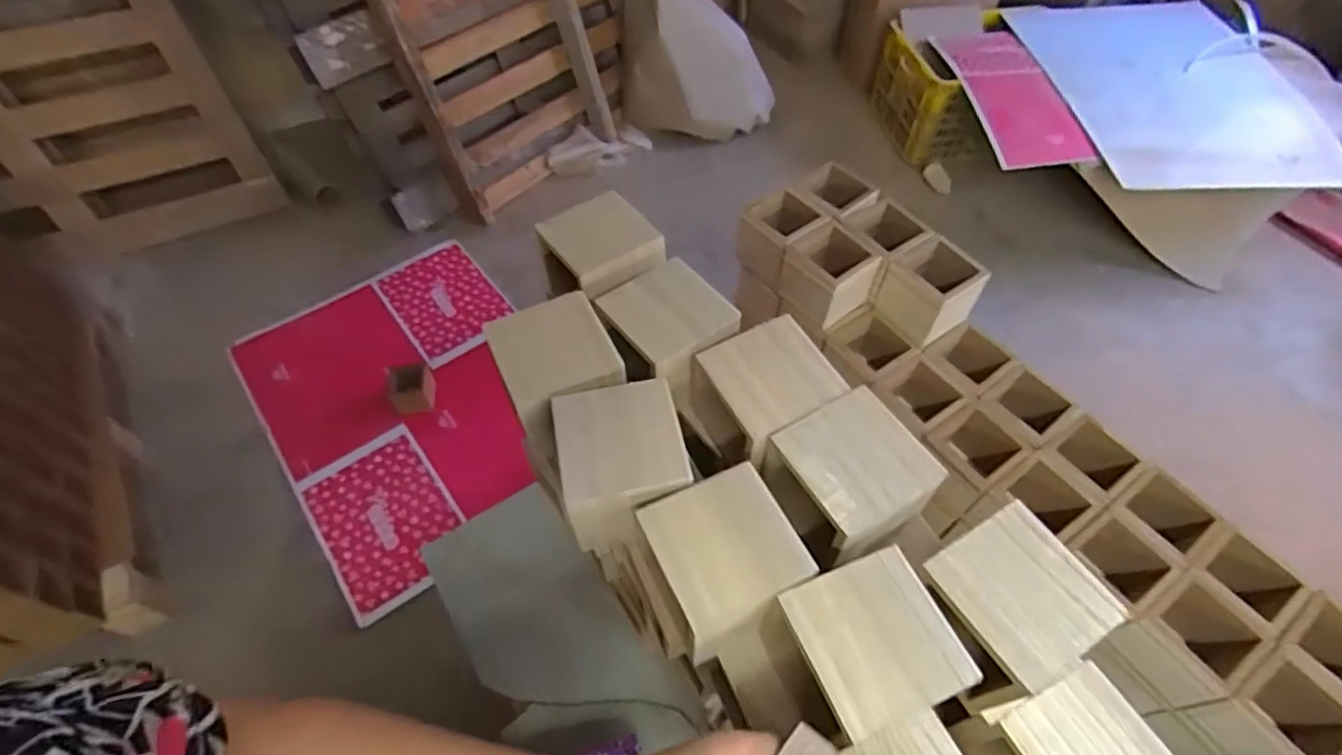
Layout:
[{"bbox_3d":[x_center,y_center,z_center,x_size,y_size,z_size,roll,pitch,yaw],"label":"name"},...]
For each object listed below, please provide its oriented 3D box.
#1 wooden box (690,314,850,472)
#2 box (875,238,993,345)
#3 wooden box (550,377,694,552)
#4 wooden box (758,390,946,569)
[{"bbox_3d":[0.078,0.019,0.522,0.094,0.080,0.096,-26,59,-17],"label":"wooden box"},{"bbox_3d":[0.349,-0.117,0.861,0.102,0.085,0.099,-28,60,-18],"label":"box"},{"bbox_3d":[-0.034,0.066,0.488,0.097,0.083,0.097,-11,56,-7],"label":"wooden box"},{"bbox_3d":[0.133,0.077,0.478,0.095,0.070,0.096,-27,60,-18],"label":"wooden box"}]

